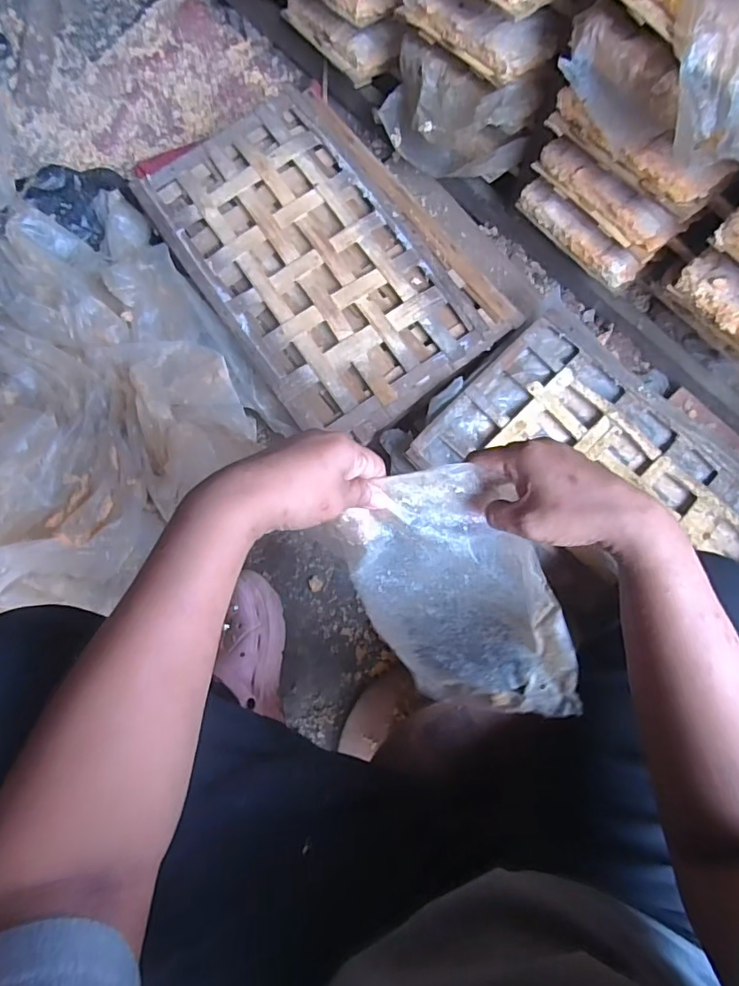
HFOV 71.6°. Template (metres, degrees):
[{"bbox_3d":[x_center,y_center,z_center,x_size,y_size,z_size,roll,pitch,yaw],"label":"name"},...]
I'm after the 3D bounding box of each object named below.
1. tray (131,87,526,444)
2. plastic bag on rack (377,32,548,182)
[{"bbox_3d":[-0.085,-0.387,0.829,0.373,0.050,0.584,-37,78,-9],"label":"tray"},{"bbox_3d":[0.124,-0.600,0.815,0.258,0.181,0.089,33,76,5],"label":"plastic bag on rack"}]

